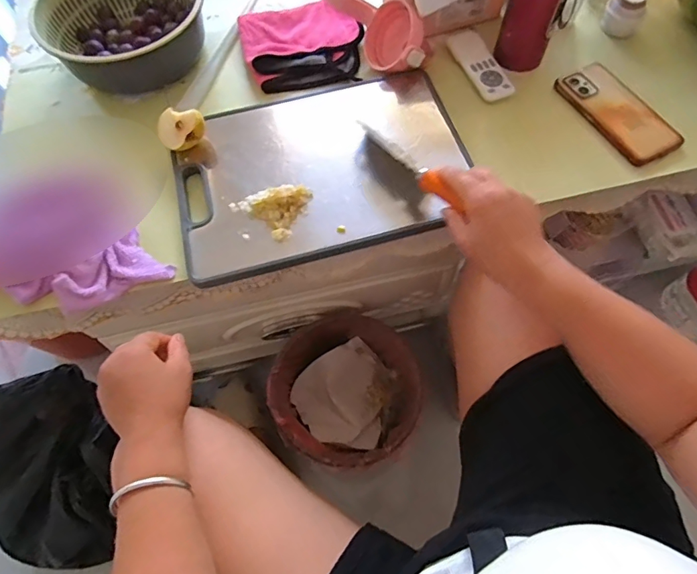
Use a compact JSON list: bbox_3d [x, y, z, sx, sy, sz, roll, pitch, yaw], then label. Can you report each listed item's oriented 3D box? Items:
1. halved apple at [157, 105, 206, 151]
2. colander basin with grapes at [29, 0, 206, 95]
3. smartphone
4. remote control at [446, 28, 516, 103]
[{"bbox_3d":[-0.202,-0.192,0.559,0.058,0.030,0.047,11,100,13],"label":"halved apple"},{"bbox_3d":[-0.306,-0.369,0.633,0.214,0.070,0.198,-1,65,1],"label":"colander basin with grapes"},{"bbox_3d":[0.346,-0.226,0.584,0.080,0.015,0.163,-25,67,-10],"label":"smartphone"},{"bbox_3d":[0.180,-0.312,0.626,0.050,0.022,0.143,-20,66,-8],"label":"remote control"}]

